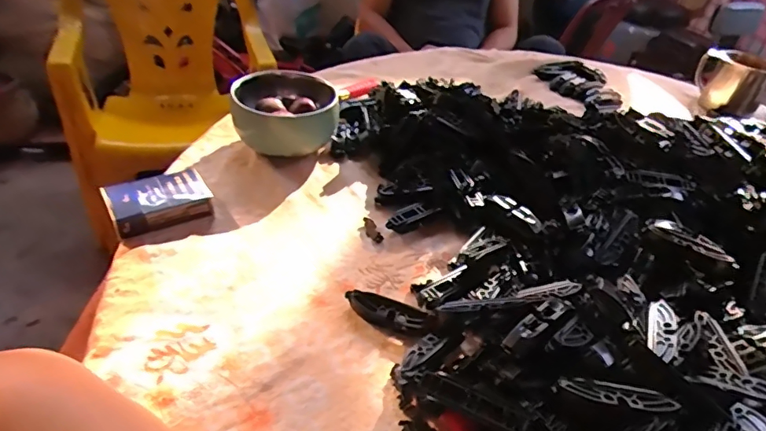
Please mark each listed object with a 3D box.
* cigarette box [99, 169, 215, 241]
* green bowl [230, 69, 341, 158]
[{"bbox_3d":[-0.215,-0.014,0.477,0.090,0.023,0.065,-19,45,-29],"label":"cigarette box"},{"bbox_3d":[-0.112,-0.118,0.577,0.116,0.070,0.093,2,38,-6],"label":"green bowl"}]

